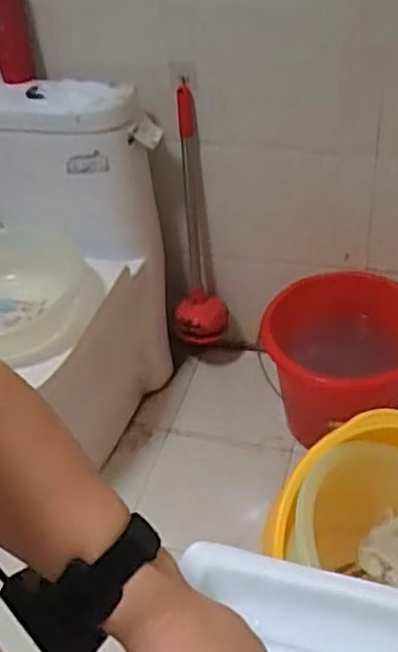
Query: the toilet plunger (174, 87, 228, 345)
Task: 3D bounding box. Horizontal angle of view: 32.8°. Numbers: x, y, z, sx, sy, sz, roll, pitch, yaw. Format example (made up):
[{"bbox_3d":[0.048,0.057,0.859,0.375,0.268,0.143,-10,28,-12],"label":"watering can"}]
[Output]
[{"bbox_3d":[-0.021,-0.209,1.548,0.136,0.692,0.150,-7,42,1],"label":"toilet plunger"}]

